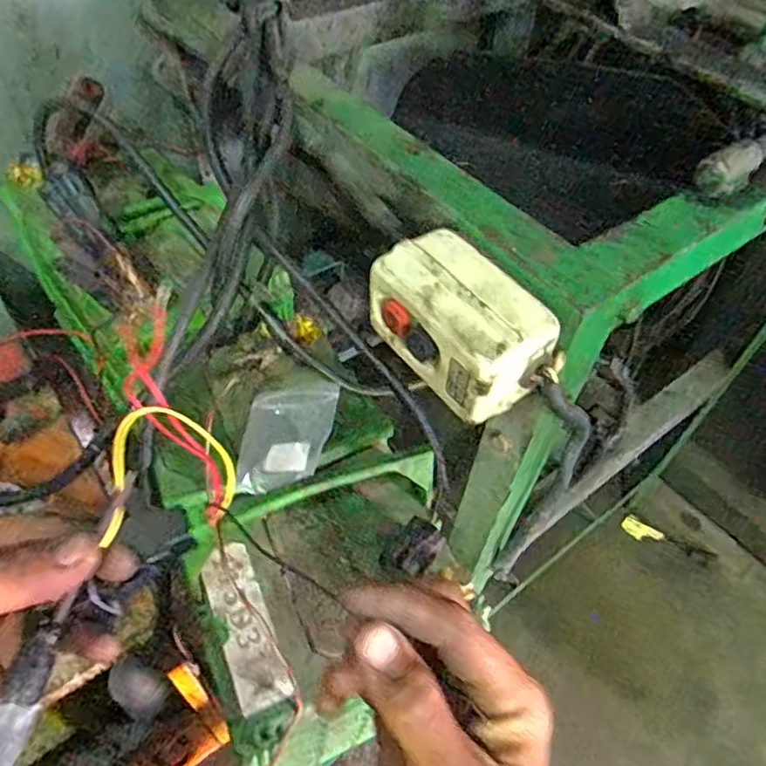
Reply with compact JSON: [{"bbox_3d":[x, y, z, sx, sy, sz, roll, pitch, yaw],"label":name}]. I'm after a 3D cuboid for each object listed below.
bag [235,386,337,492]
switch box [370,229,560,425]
[{"bbox_3d":[-0.068,0.040,0.430,0.066,0.010,0.087,-3,53,13],"label":"bag"},{"bbox_3d":[0.042,-0.032,0.343,0.056,0.055,0.098,-29,58,-25],"label":"switch box"}]

